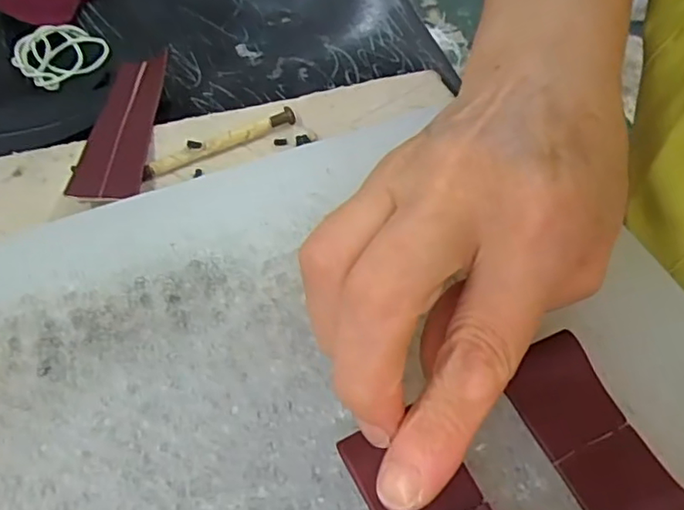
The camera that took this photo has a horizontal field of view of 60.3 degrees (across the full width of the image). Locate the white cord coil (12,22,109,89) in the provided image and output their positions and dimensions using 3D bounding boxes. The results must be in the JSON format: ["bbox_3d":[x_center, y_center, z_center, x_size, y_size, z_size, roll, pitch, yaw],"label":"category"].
[{"bbox_3d":[-0.152,-0.110,0.315,0.043,0.008,0.044,2,54,-3],"label":"white cord coil"}]

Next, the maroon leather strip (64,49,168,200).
[{"bbox_3d":[-0.101,-0.064,0.275,0.028,0.006,0.129,-3,42,-6],"label":"maroon leather strip"}]

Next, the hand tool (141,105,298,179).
[{"bbox_3d":[-0.051,-0.047,0.250,0.068,0.008,0.006,-26,60,-21],"label":"hand tool"}]

